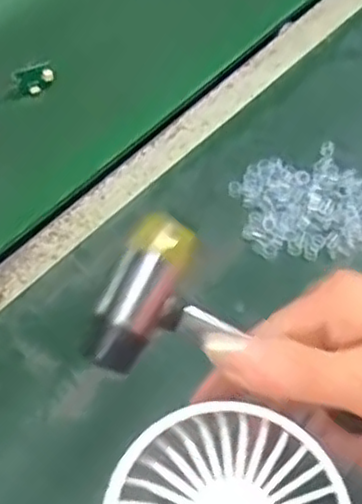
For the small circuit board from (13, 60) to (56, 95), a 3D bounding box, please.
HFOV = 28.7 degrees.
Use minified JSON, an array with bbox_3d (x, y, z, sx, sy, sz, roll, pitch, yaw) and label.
[{"bbox_3d":[-0.111,-0.131,0.535,0.029,0.021,0.011,-26,58,-15],"label":"small circuit board"}]

